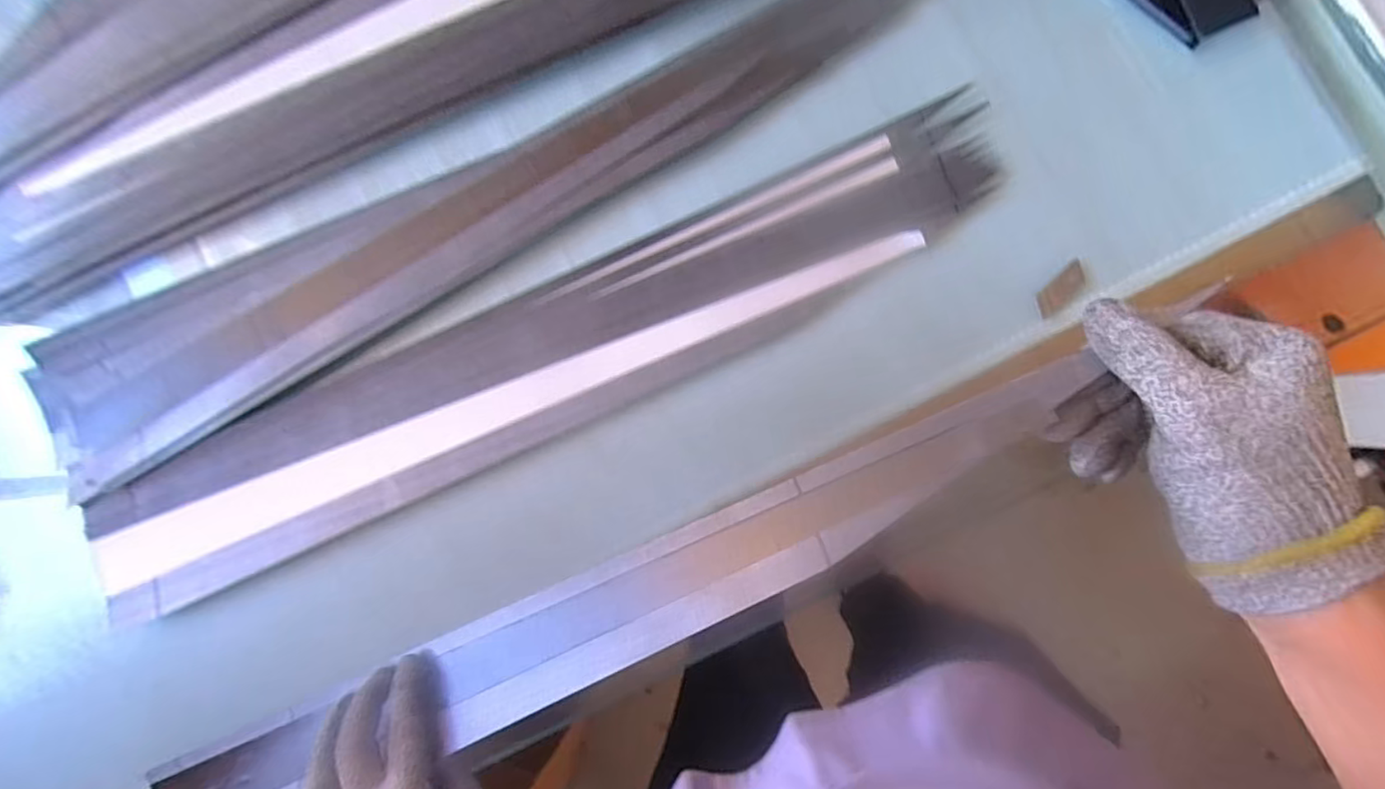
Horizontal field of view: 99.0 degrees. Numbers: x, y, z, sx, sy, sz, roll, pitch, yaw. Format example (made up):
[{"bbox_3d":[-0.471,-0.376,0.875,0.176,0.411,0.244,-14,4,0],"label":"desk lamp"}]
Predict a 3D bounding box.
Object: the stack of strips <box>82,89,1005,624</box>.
[{"bbox_3d":[-0.152,-0.017,0.479,0.799,0.031,0.130,-26,84,5],"label":"stack of strips"}]

